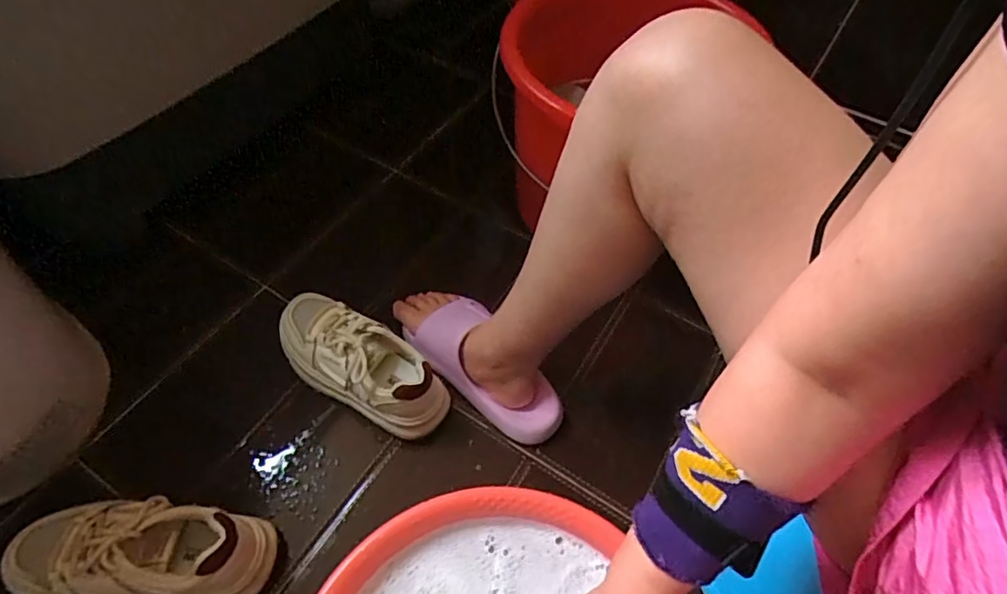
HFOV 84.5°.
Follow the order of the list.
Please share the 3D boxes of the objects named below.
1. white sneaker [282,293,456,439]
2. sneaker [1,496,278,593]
[{"bbox_3d":[-0.179,0.082,0.686,0.243,0.101,0.087,29,58,16],"label":"white sneaker"},{"bbox_3d":[-0.362,0.259,0.553,0.246,0.107,0.093,4,55,-1],"label":"sneaker"}]

